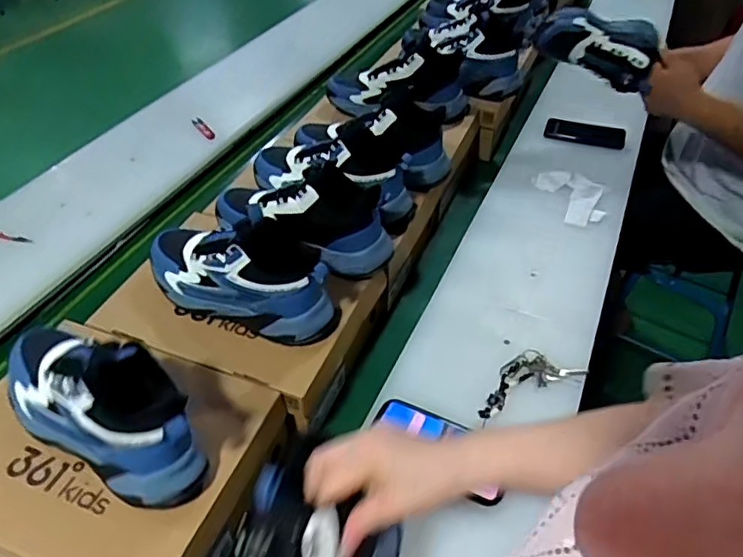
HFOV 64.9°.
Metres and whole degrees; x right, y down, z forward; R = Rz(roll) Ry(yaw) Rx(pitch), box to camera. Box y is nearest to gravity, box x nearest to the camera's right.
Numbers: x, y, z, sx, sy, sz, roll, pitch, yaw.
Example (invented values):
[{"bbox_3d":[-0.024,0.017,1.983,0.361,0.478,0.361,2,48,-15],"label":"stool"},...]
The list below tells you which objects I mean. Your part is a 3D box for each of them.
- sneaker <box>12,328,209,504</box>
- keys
[{"bbox_3d":[-0.278,0.117,0.582,0.251,0.143,0.093,26,48,23],"label":"sneaker"},{"bbox_3d":[0.203,0.135,0.783,0.168,0.020,0.060,-18,47,-21],"label":"keys"}]

